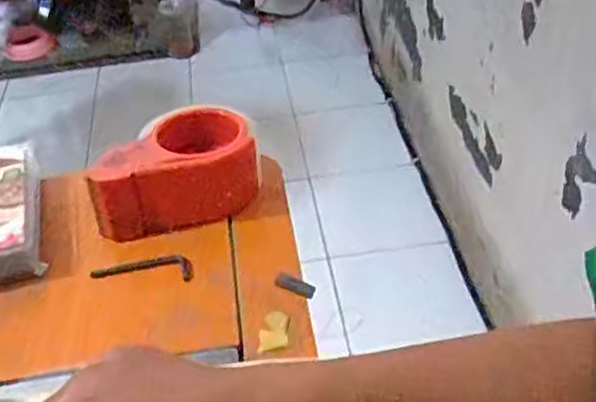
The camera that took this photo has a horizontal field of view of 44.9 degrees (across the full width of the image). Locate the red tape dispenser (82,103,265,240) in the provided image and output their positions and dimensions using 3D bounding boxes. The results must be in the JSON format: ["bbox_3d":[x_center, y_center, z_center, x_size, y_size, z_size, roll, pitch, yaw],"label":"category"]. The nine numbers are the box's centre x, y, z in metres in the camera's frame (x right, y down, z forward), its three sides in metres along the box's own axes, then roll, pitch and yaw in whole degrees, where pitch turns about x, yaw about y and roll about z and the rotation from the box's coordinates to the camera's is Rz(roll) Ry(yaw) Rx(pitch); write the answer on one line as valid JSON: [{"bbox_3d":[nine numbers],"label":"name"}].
[{"bbox_3d":[-0.100,-0.035,0.597,0.131,0.061,0.106,-9,42,-6],"label":"red tape dispenser"}]

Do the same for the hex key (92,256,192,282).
[{"bbox_3d":[-0.119,0.052,0.556,0.076,0.009,0.020,0,41,5],"label":"hex key"}]

